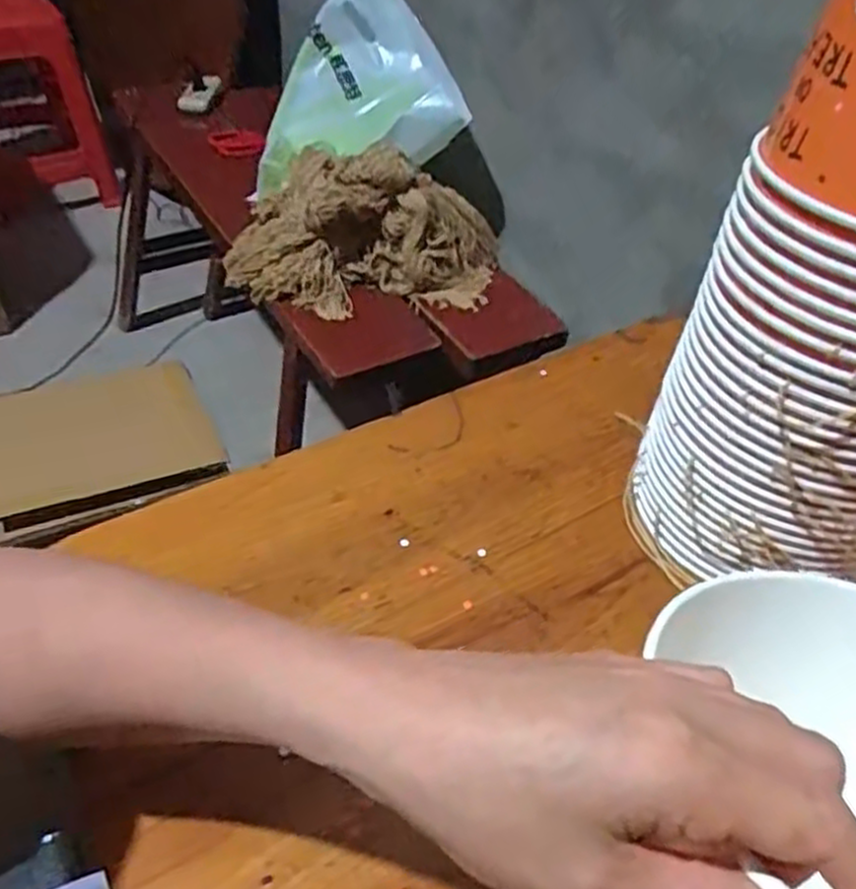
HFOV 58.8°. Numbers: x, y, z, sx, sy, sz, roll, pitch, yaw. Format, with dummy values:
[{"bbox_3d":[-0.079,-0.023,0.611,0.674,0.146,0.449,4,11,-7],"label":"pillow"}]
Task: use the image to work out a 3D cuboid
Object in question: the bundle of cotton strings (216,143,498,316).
[{"bbox_3d":[-0.089,-0.282,1.028,0.368,0.194,0.124,5,43,-1],"label":"bundle of cotton strings"}]

